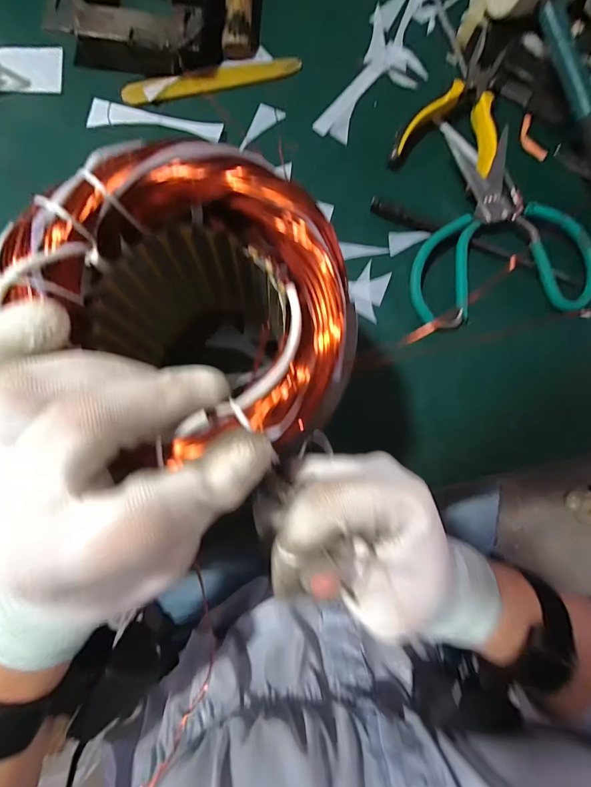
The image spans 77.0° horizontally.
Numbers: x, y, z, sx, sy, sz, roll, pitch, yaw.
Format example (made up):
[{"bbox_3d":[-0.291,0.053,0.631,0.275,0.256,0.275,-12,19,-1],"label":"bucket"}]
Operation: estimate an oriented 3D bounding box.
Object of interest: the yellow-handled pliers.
[{"bbox_3d":[0.145,-0.265,0.338,0.085,0.026,0.134,16,80,0],"label":"yellow-handled pliers"}]

